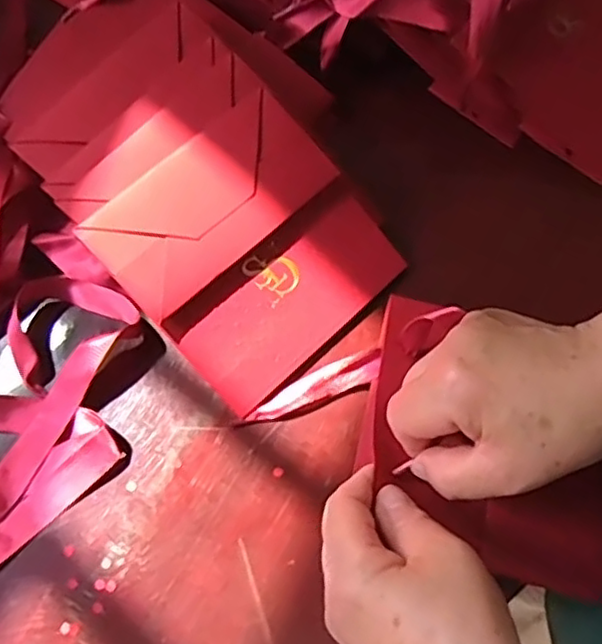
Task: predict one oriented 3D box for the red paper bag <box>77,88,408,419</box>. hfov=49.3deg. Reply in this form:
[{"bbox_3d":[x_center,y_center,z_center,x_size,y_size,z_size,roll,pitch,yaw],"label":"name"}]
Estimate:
[{"bbox_3d":[-0.027,-0.043,0.379,0.136,0.013,0.136,-42,100,-14],"label":"red paper bag"}]

